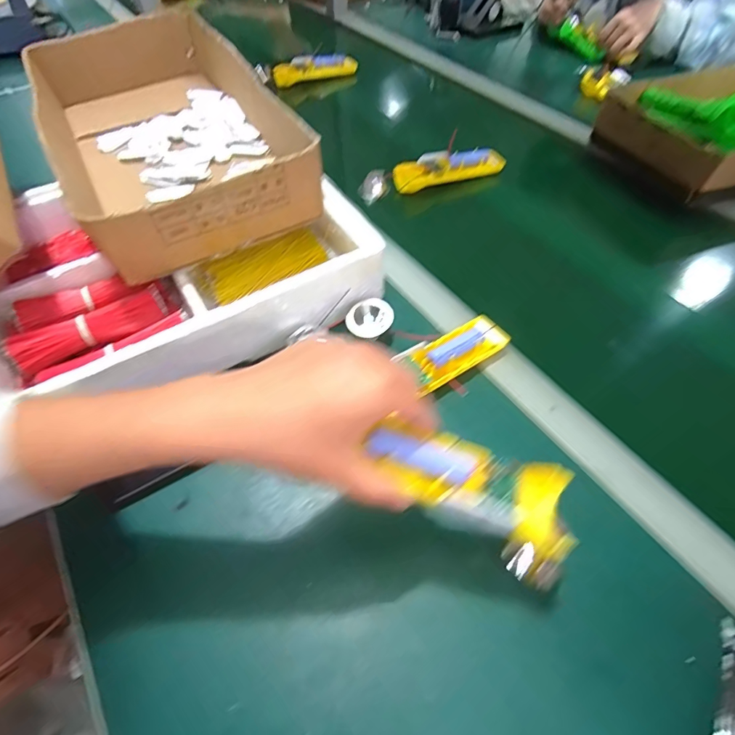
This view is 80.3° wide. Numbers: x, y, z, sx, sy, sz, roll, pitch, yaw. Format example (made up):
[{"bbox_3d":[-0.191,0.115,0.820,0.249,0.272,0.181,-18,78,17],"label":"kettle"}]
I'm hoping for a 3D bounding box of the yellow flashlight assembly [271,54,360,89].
[{"bbox_3d":[-0.107,-0.606,0.882,0.173,0.034,0.046,-16,56,-10],"label":"yellow flashlight assembly"}]

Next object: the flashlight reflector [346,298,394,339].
[{"bbox_3d":[0.003,-0.053,0.467,0.048,0.019,0.039,-36,93,13],"label":"flashlight reflector"}]

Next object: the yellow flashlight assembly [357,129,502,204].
[{"bbox_3d":[0.098,-0.293,0.647,0.218,0.053,0.049,-17,57,-11],"label":"yellow flashlight assembly"}]

